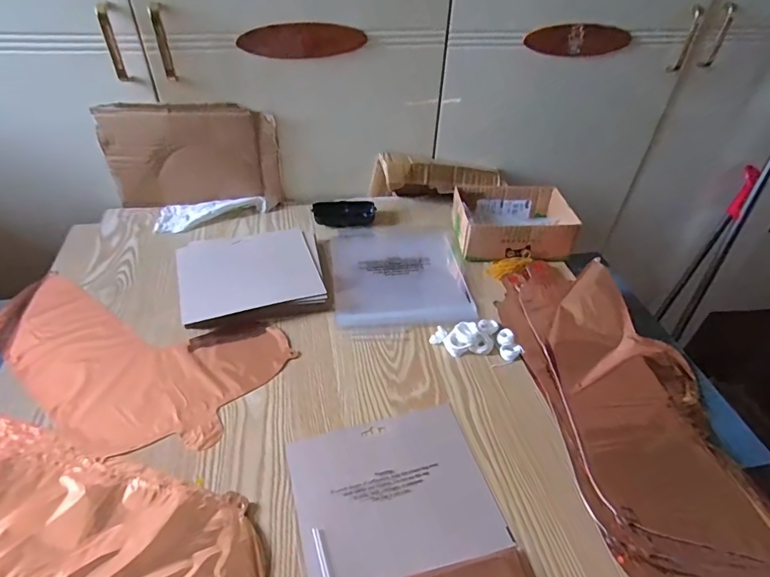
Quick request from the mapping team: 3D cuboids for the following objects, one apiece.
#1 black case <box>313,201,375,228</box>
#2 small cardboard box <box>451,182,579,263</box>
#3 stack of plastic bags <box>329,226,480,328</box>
[{"bbox_3d":[-0.072,-0.132,0.816,0.108,0.036,0.035,-8,41,-12],"label":"black case"},{"bbox_3d":[0.210,-0.110,0.766,0.180,0.066,0.143,-2,40,-6],"label":"small cardboard box"},{"bbox_3d":[0.020,-0.031,0.729,0.205,0.019,0.247,-4,41,-8],"label":"stack of plastic bags"}]

